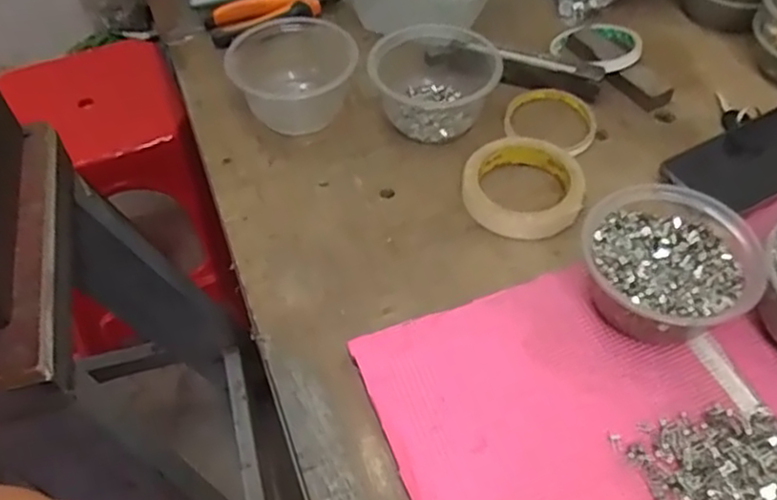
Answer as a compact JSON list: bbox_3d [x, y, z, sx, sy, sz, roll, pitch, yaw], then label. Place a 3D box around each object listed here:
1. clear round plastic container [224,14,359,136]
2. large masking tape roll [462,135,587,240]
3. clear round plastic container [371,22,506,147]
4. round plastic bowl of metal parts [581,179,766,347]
[{"bbox_3d":[-0.091,-0.158,0.641,0.104,0.062,0.112,-1,52,2],"label":"clear round plastic container"},{"bbox_3d":[0.113,-0.056,0.582,0.097,0.022,0.099,-1,52,2],"label":"large masking tape roll"},{"bbox_3d":[0.044,-0.164,0.647,0.112,0.064,0.117,-1,52,2],"label":"clear round plastic container"},{"bbox_3d":[0.193,0.013,0.490,0.111,0.059,0.114,-1,52,2],"label":"round plastic bowl of metal parts"}]

